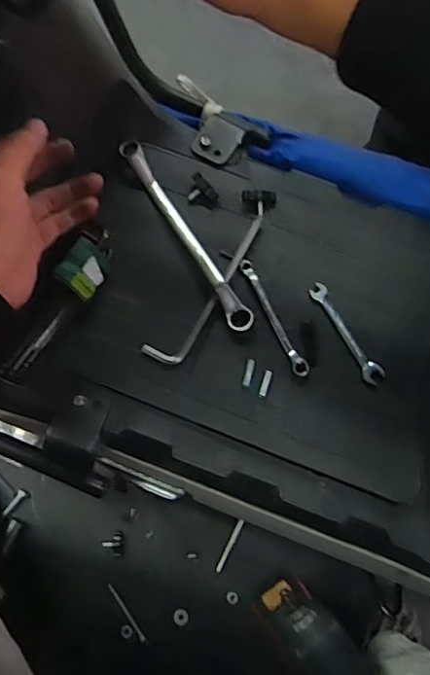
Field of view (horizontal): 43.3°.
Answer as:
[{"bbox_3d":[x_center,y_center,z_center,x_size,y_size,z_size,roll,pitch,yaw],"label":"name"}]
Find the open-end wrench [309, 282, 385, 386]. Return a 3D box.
[{"bbox_3d":[0.139,-0.006,0.575,0.021,0.006,0.123,-26,78,-11],"label":"open-end wrench"}]

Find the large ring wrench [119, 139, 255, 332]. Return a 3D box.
[{"bbox_3d":[-0.034,-0.117,0.599,0.028,0.021,0.259,-30,79,-12],"label":"large ring wrench"}]

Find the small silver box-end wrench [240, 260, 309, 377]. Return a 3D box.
[{"bbox_3d":[0.062,-0.023,0.579,0.016,0.009,0.142,-23,77,-11],"label":"small silver box-end wrench"}]

